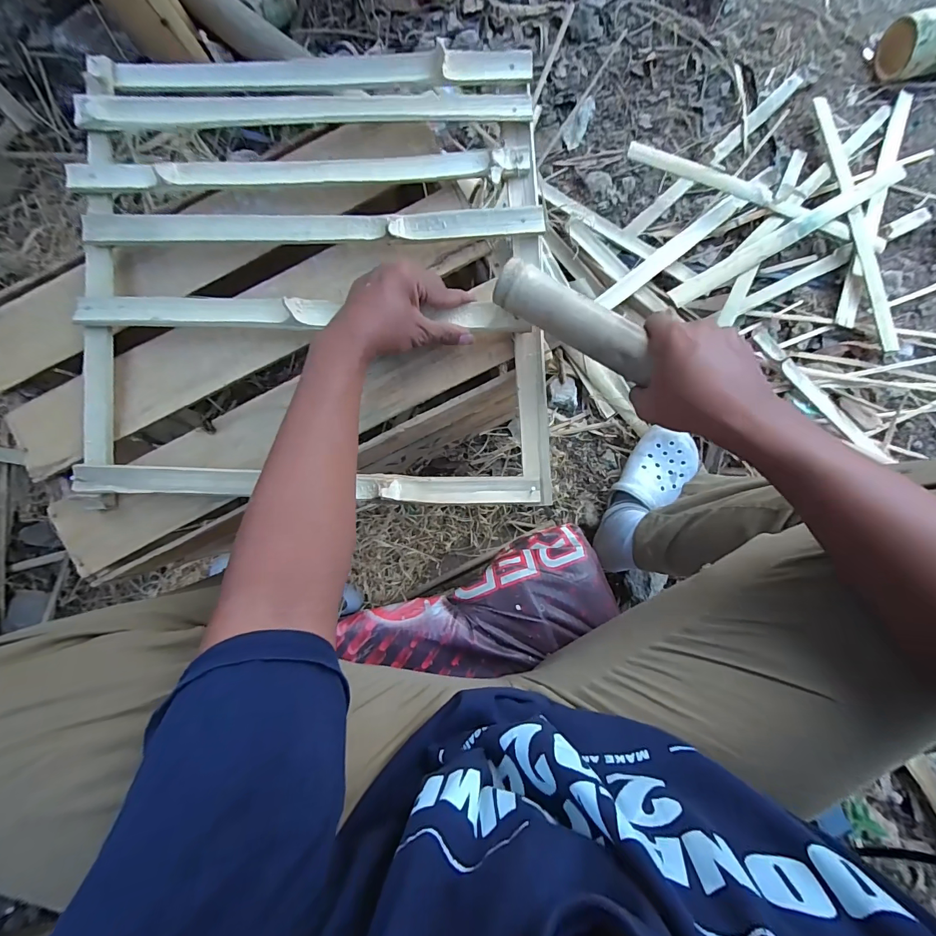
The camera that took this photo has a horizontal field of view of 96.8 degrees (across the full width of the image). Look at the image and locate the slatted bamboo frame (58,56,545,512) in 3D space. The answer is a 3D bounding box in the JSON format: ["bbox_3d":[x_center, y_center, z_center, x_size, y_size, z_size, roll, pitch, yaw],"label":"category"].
[{"bbox_3d":[-0.176,-0.210,0.459,0.516,0.054,0.496,-1,87,3],"label":"slatted bamboo frame"}]

